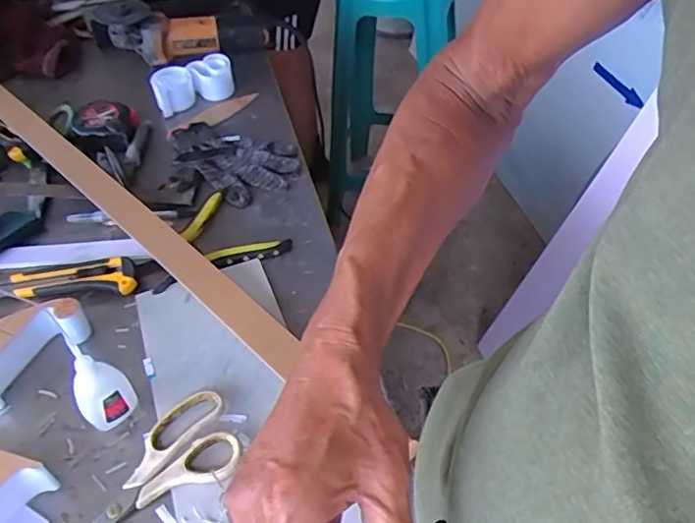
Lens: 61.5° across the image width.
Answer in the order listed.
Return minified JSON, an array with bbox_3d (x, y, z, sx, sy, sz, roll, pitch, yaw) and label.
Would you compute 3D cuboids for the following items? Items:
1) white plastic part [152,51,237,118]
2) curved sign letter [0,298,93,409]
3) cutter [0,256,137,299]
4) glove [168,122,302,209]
[{"bbox_3d":[-0.240,-0.280,0.915,0.128,0.045,0.063,-33,54,-27],"label":"white plastic part"},{"bbox_3d":[-0.322,0.084,0.563,0.059,0.047,0.129,28,53,26],"label":"curved sign letter"},{"bbox_3d":[-0.302,0.018,0.636,0.142,0.029,0.037,-2,46,0],"label":"cutter"},{"bbox_3d":[-0.152,-0.146,0.793,0.181,0.019,0.126,33,54,28],"label":"glove"}]

